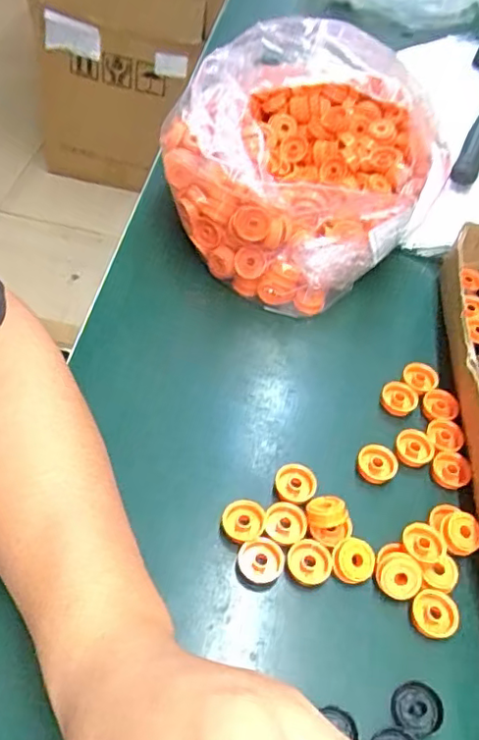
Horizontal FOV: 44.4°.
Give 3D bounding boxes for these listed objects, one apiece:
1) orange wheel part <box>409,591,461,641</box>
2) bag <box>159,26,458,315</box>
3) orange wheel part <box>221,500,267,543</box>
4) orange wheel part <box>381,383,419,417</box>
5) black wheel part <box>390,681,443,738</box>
[{"bbox_3d":[0.111,0.139,0.334,0.026,0.009,0.024,15,51,2],"label":"orange wheel part"},{"bbox_3d":[0.062,-0.183,0.489,0.230,0.169,0.201,-31,61,-27],"label":"bag"},{"bbox_3d":[0.003,0.092,0.357,0.026,0.004,0.026,15,51,2],"label":"orange wheel part"},{"bbox_3d":[0.116,0.020,0.424,0.025,0.005,0.025,20,51,6],"label":"orange wheel part"},{"bbox_3d":[0.092,0.176,0.304,0.023,0.009,0.025,5,51,-6],"label":"black wheel part"}]

